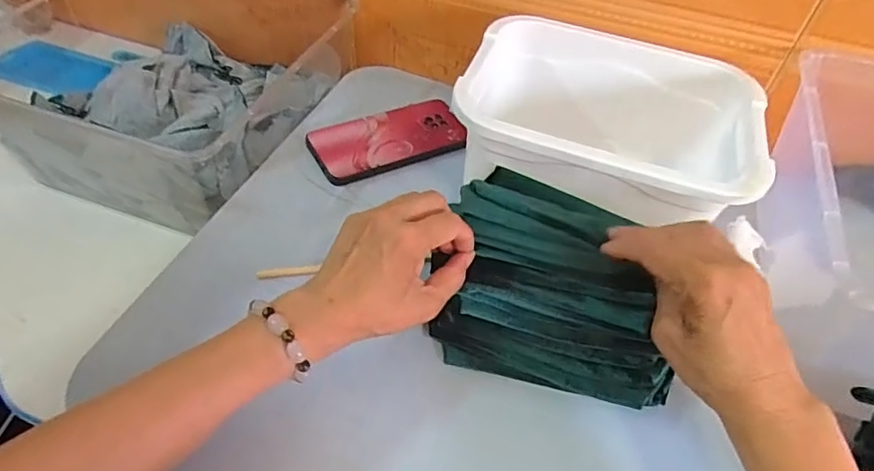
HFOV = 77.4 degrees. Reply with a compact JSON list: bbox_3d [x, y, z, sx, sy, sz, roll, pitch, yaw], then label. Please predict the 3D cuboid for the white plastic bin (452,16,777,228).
[{"bbox_3d":[0.148,-0.093,0.508,0.249,0.109,0.185,15,50,6],"label":"white plastic bin"}]

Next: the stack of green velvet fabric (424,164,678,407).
[{"bbox_3d":[0.095,0.032,0.413,0.171,0.093,0.138,17,50,8],"label":"stack of green velvet fabric"}]

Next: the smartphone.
[{"bbox_3d":[-0.050,-0.101,0.567,0.159,0.011,0.074,-19,54,-21],"label":"smartphone"}]

